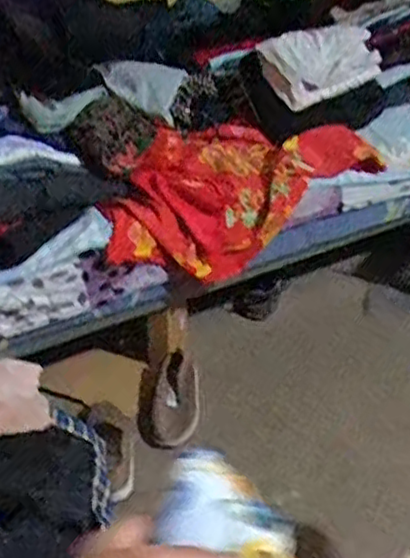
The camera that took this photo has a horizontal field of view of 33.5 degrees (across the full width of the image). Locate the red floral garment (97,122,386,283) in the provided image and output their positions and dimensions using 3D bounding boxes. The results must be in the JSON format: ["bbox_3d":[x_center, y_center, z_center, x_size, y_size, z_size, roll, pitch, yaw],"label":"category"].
[{"bbox_3d":[0.048,-0.191,1.383,0.579,0.196,0.314,-14,37,-21],"label":"red floral garment"}]

